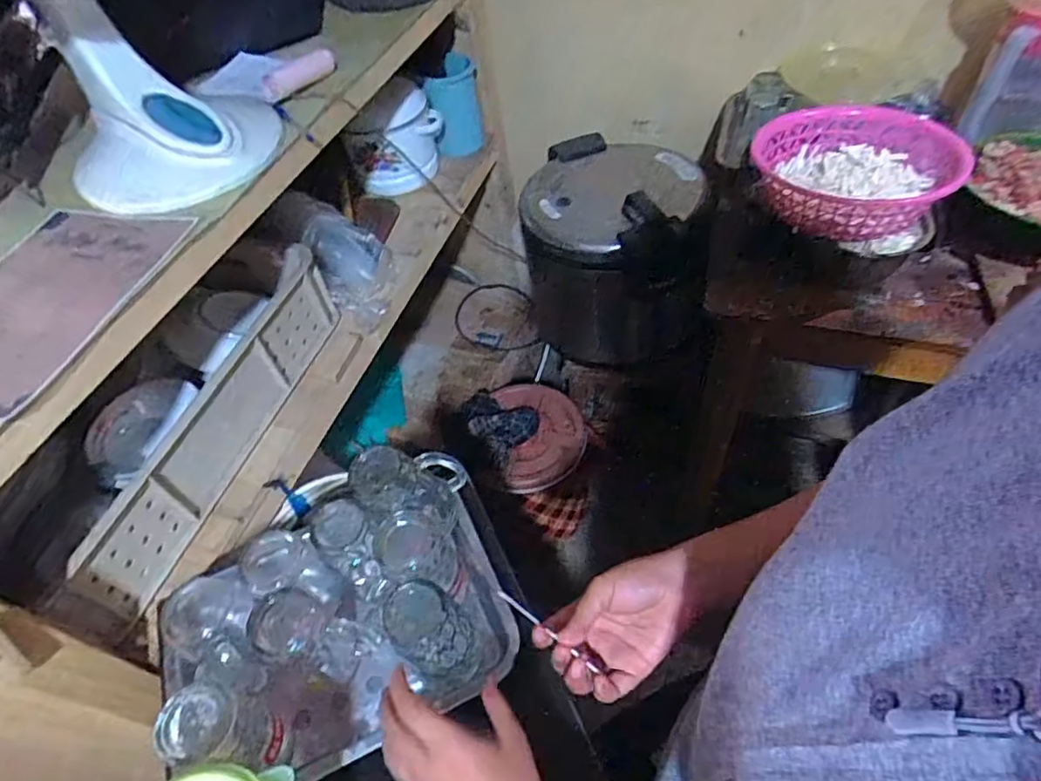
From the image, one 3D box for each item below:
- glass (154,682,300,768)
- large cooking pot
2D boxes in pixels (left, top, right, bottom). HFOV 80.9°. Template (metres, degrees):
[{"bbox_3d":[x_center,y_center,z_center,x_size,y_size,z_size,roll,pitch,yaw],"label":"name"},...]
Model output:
[{"bbox_3d":[-0.270,0.322,0.574,0.069,0.134,0.063,7,52,11],"label":"glass"},{"bbox_3d":[0.196,-0.320,1.349,0.342,0.356,0.399,0,51,6],"label":"large cooking pot"}]

